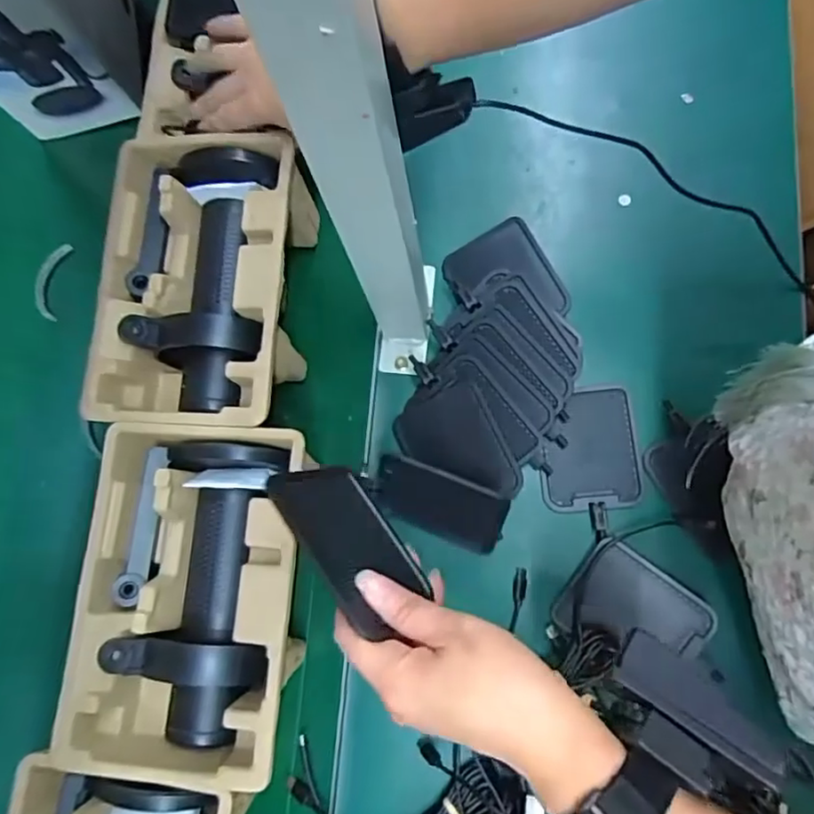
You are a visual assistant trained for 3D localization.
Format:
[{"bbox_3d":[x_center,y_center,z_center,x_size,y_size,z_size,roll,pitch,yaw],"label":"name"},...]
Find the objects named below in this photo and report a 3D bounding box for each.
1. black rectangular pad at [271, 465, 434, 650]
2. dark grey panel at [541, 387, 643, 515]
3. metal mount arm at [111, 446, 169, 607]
[{"bbox_3d":[-0.029,0.070,0.332,0.010,0.076,0.095,-45,70,22],"label":"black rectangular pad"},{"bbox_3d":[0.147,0.033,0.494,0.074,0.010,0.097,0,76,-1],"label":"dark grey panel"},{"bbox_3d":[-0.186,0.083,0.436,0.019,0.022,0.109,5,76,1],"label":"metal mount arm"}]

